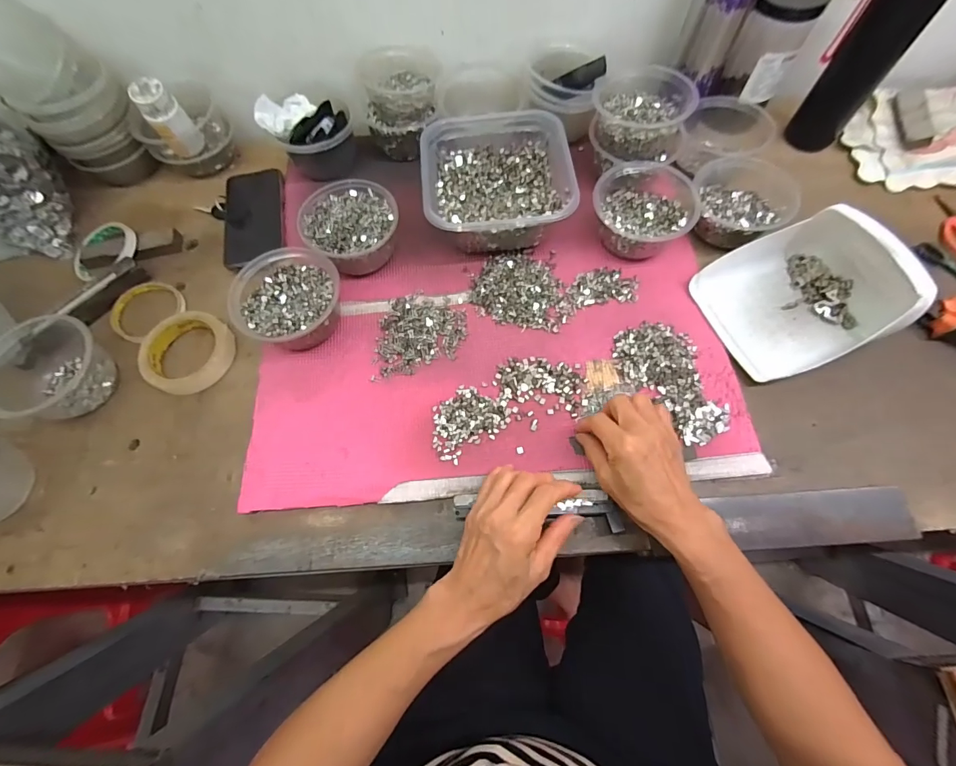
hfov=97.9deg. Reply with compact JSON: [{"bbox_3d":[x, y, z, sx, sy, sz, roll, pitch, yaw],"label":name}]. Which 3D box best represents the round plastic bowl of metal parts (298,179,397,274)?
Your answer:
[{"bbox_3d":[-0.152,-0.189,0.511,0.109,0.062,0.116,-1,68,2],"label":"round plastic bowl of metal parts"}]

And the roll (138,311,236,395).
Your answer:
[{"bbox_3d":[-0.341,-0.037,0.486,0.099,0.022,0.097,-1,68,2],"label":"roll"}]

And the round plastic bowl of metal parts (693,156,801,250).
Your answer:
[{"bbox_3d":[0.326,-0.227,0.516,0.133,0.048,0.116,-43,73,-14],"label":"round plastic bowl of metal parts"}]

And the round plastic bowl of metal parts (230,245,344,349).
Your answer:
[{"bbox_3d":[-0.212,-0.090,0.474,0.114,0.059,0.111,-1,68,2],"label":"round plastic bowl of metal parts"}]

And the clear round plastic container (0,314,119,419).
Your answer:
[{"bbox_3d":[-0.482,-0.017,0.463,0.117,0.064,0.112,-1,68,2],"label":"clear round plastic container"}]

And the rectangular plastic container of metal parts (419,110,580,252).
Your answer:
[{"bbox_3d":[0.022,-0.246,0.519,0.165,0.078,0.169,-7,68,-1],"label":"rectangular plastic container of metal parts"}]

